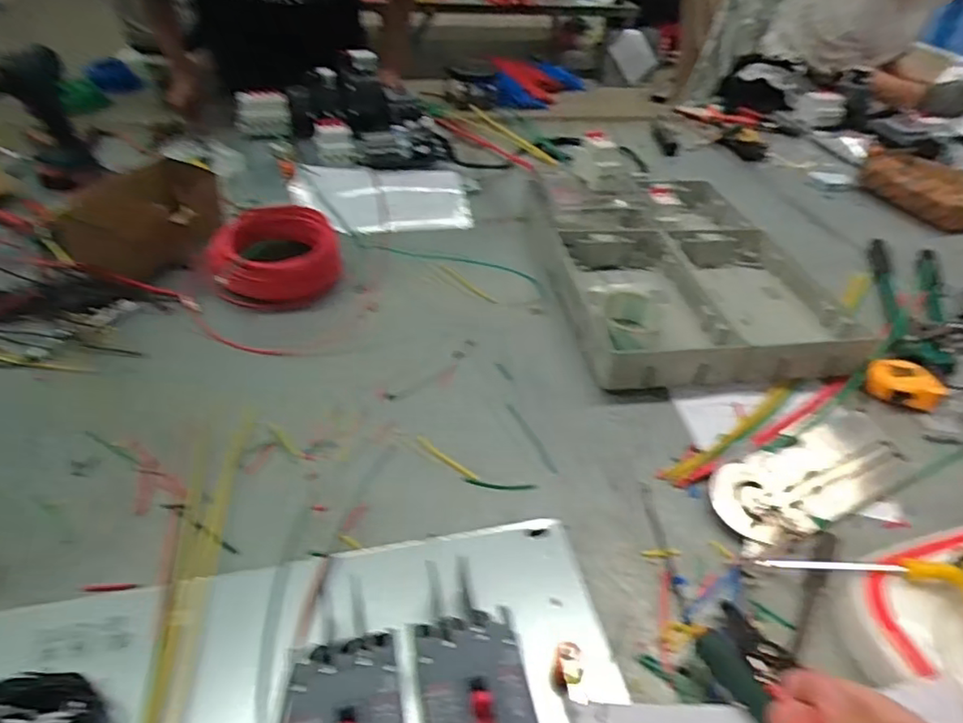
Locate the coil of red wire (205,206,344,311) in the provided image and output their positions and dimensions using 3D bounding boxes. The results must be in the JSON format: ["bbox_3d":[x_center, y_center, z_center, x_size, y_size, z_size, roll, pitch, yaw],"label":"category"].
[{"bbox_3d":[-0.307,-0.156,0.893,0.184,0.081,0.151,-25,49,-30],"label":"coil of red wire"}]

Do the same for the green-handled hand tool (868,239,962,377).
[{"bbox_3d":[0.655,-0.097,0.910,0.098,0.027,0.375,19,43,16],"label":"green-handled hand tool"}]

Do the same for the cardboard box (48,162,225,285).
[{"bbox_3d":[-0.484,-0.228,0.931,0.134,0.097,0.292,9,41,5],"label":"cardboard box"}]

